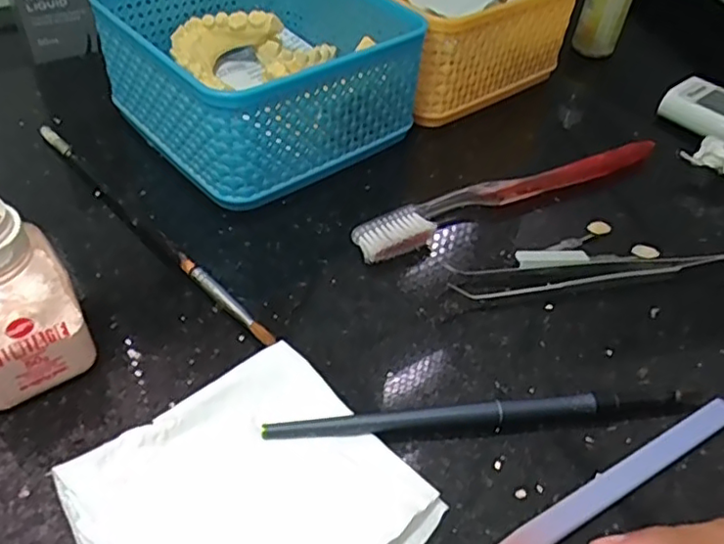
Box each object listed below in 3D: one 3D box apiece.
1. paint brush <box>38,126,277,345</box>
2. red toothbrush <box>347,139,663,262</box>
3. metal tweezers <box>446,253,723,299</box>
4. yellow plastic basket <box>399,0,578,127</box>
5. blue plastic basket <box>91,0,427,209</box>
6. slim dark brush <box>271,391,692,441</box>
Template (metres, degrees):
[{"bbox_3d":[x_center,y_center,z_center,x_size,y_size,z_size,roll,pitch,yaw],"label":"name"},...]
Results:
[{"bbox_3d":[-0.102,-0.023,0.287,0.008,0.006,0.189,-33,57,-31],"label":"paint brush"},{"bbox_3d":[0.076,-0.042,0.319,0.180,0.013,0.022,-20,51,-23],"label":"red toothbrush"},{"bbox_3d":[0.106,0.000,0.282,0.133,0.010,0.018,-1,46,-6],"label":"metal tweezers"},{"bbox_3d":[0.049,-0.165,0.399,0.120,0.066,0.132,-25,53,-26],"label":"yellow plastic basket"},{"bbox_3d":[-0.053,-0.108,0.335,0.127,0.064,0.128,-31,56,-30],"label":"blue plastic basket"},{"bbox_3d":[0.046,0.052,0.228,0.158,0.008,0.008,-3,46,-9],"label":"slim dark brush"}]

